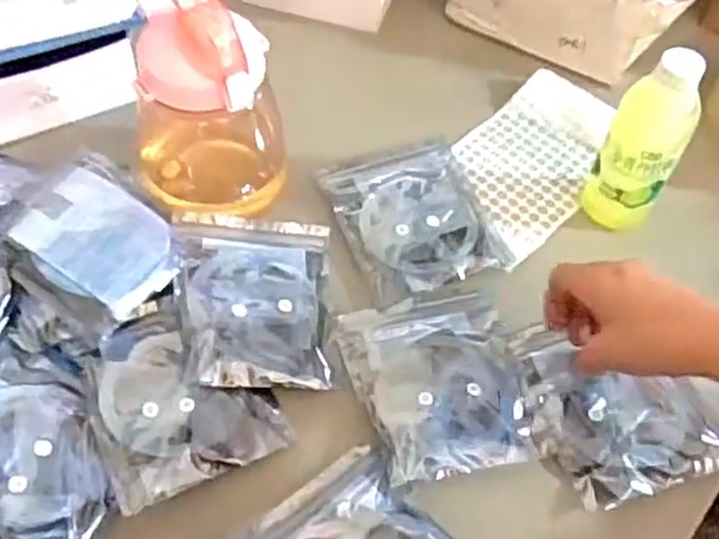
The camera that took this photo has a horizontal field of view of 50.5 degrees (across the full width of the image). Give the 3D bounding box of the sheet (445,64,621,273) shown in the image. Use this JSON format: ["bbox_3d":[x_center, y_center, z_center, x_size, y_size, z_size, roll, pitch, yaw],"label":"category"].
[{"bbox_3d":[0.162,-0.105,0.709,0.128,0.014,0.205,38,63,22],"label":"sheet"}]

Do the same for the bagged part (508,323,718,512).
[{"bbox_3d":[0.186,0.095,0.563,0.131,0.014,0.143,-14,58,-13],"label":"bagged part"}]

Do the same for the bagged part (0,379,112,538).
[{"bbox_3d":[-0.217,0.121,0.494,0.116,0.015,0.100,22,49,-9],"label":"bagged part"}]

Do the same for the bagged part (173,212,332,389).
[{"bbox_3d":[-0.080,0.019,0.583,0.112,0.025,0.147,-3,56,-6],"label":"bagged part"}]

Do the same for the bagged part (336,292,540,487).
[{"bbox_3d":[0.061,0.080,0.564,0.121,0.014,0.145,-11,57,-11],"label":"bagged part"}]

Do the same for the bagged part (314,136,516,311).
[{"bbox_3d":[0.048,-0.049,0.659,0.130,0.016,0.154,-17,58,-15],"label":"bagged part"}]

